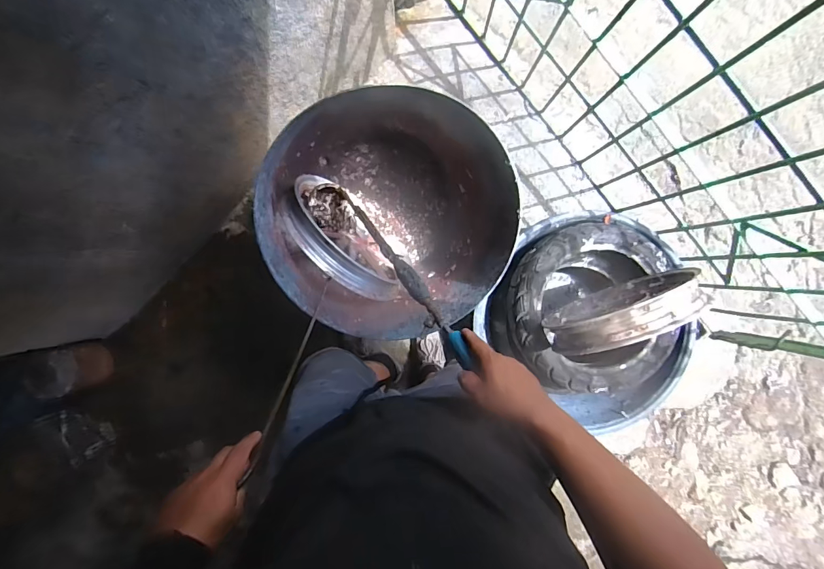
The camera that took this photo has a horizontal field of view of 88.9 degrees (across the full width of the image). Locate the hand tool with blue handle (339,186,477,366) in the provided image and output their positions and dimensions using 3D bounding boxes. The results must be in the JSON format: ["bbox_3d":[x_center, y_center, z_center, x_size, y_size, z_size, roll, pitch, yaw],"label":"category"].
[{"bbox_3d":[-0.029,-0.039,0.741,0.033,0.022,0.515,-39,47,3],"label":"hand tool with blue handle"}]

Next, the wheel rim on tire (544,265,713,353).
[{"bbox_3d":[0.518,0.056,1.059,0.363,0.359,0.081,-28,90,2],"label":"wheel rim on tire"}]

